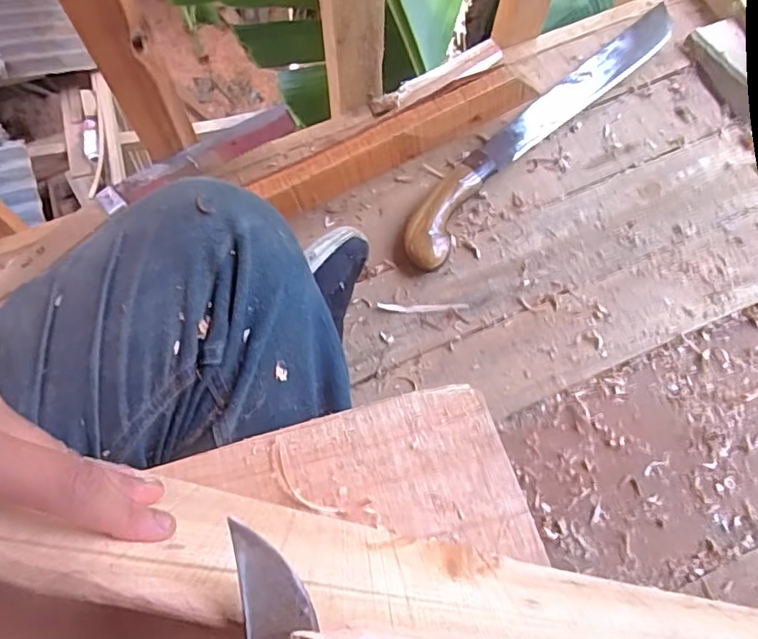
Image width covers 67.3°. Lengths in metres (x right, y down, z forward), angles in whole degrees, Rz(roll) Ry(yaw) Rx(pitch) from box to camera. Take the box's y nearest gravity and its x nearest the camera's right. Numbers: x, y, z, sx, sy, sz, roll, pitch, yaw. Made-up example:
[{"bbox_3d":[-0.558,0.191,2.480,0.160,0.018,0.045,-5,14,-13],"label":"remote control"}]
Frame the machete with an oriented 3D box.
[{"bbox_3d":[0.177,-0.210,0.616,0.060,0.026,0.432,42,75,14],"label":"machete"}]

